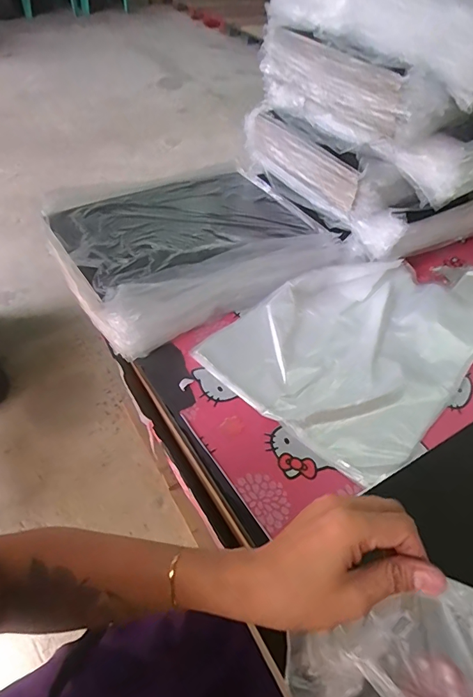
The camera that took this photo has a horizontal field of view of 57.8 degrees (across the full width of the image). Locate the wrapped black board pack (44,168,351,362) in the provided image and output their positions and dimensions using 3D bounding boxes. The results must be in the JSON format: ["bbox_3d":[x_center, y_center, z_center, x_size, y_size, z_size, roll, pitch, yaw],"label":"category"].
[{"bbox_3d":[-0.069,-0.166,0.702,0.410,0.100,0.299,-24,55,-26],"label":"wrapped black board pack"}]

